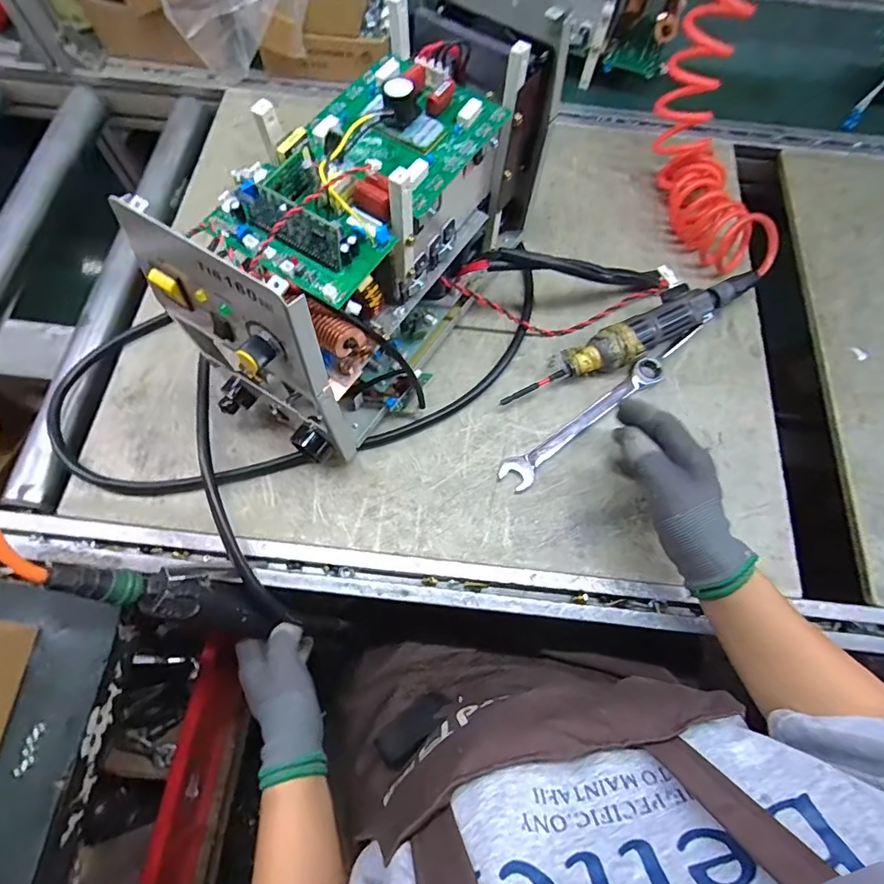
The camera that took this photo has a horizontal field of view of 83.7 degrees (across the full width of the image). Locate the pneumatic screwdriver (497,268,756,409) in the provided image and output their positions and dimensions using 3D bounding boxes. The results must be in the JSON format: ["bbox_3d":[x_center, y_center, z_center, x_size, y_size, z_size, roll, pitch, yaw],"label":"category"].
[{"bbox_3d":[0.207,-0.109,0.527,0.321,0.043,0.052,-29,73,-13],"label":"pneumatic screwdriver"}]

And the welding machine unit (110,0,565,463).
[{"bbox_3d":[-0.041,-0.195,0.451,0.142,0.231,0.343,30,71,8],"label":"welding machine unit"}]

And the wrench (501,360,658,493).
[{"bbox_3d":[0.149,-0.026,0.505,0.212,0.020,0.032,-36,75,-15],"label":"wrench"}]

